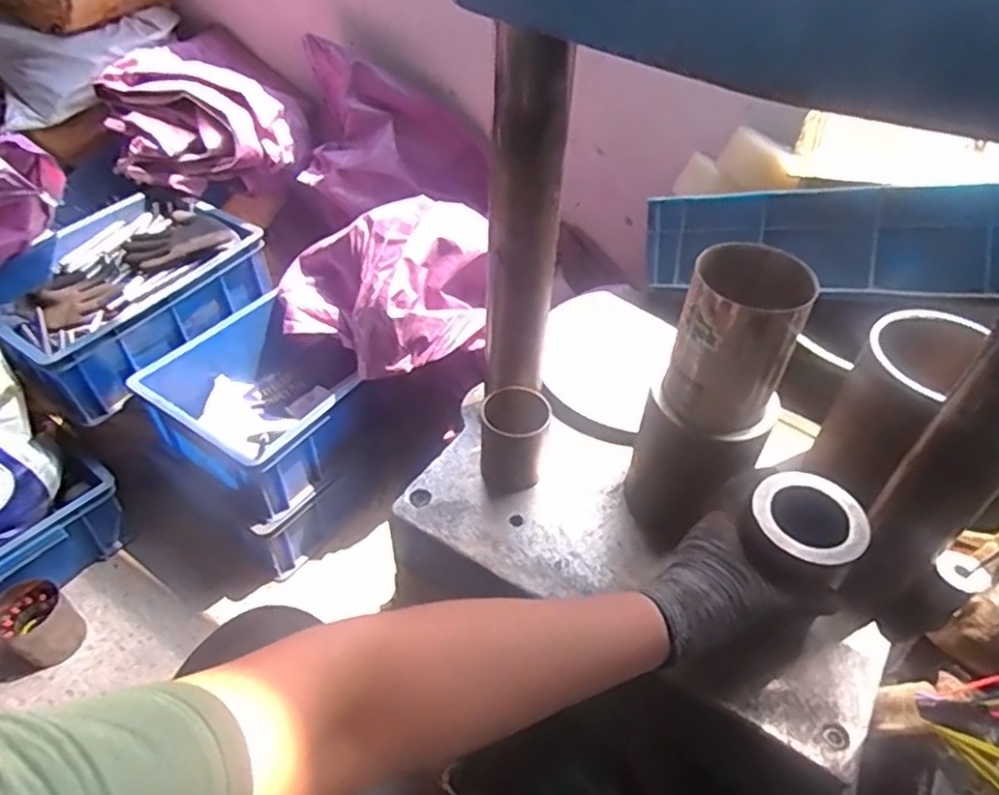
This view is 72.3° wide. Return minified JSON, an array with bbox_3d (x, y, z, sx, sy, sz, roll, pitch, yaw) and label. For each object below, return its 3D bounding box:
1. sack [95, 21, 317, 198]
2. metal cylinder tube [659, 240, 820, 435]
[{"bbox_3d":[-0.569,-0.532,1.313,0.320,0.175,0.385,-27,52,-27],"label":"sack"},{"bbox_3d":[0.195,-0.048,0.569,0.088,0.133,0.086,19,47,17],"label":"metal cylinder tube"}]

